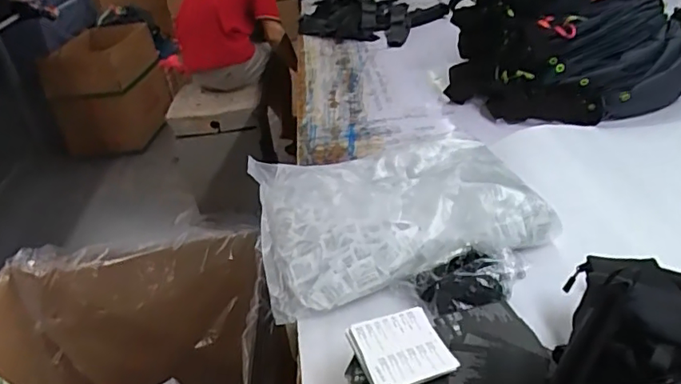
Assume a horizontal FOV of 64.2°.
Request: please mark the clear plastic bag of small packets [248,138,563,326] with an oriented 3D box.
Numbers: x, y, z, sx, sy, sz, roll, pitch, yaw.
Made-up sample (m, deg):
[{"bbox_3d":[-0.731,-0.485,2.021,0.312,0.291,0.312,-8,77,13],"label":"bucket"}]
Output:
[{"bbox_3d":[0.081,0.024,0.926,0.454,0.106,0.342,-15,32,-10],"label":"clear plastic bag of small packets"}]

